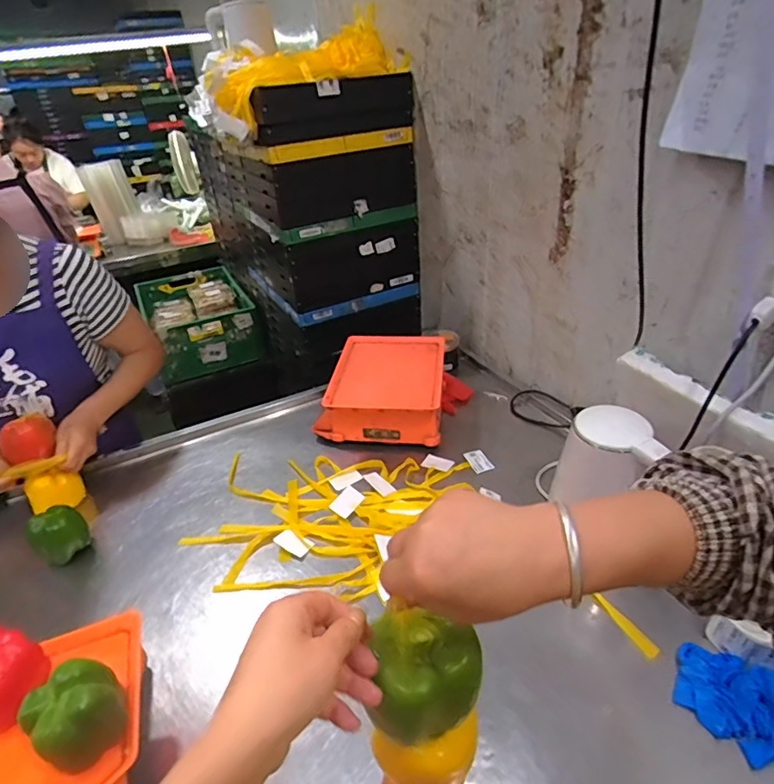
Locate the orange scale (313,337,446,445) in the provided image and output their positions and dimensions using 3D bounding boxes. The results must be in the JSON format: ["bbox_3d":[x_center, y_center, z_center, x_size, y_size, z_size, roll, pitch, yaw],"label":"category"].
[{"bbox_3d":[-0.011,-0.005,1.123,0.274,0.129,0.279,2,32,9],"label":"orange scale"}]

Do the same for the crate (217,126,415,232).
[{"bbox_3d":[-0.218,-0.667,1.498,0.397,0.192,0.537,-19,35,-22],"label":"crate"}]

